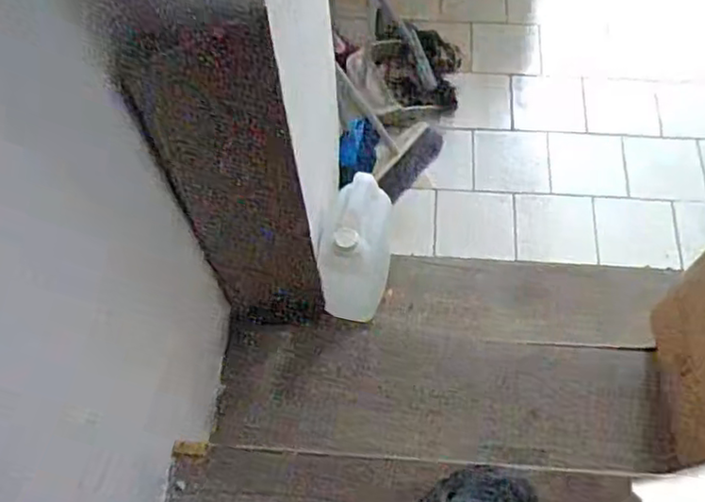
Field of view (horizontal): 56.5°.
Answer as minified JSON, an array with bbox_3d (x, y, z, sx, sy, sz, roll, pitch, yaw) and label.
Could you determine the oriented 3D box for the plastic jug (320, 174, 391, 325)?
[{"bbox_3d":[0.007,0.009,1.229,0.122,0.250,0.220,11,63,8],"label":"plastic jug"}]

